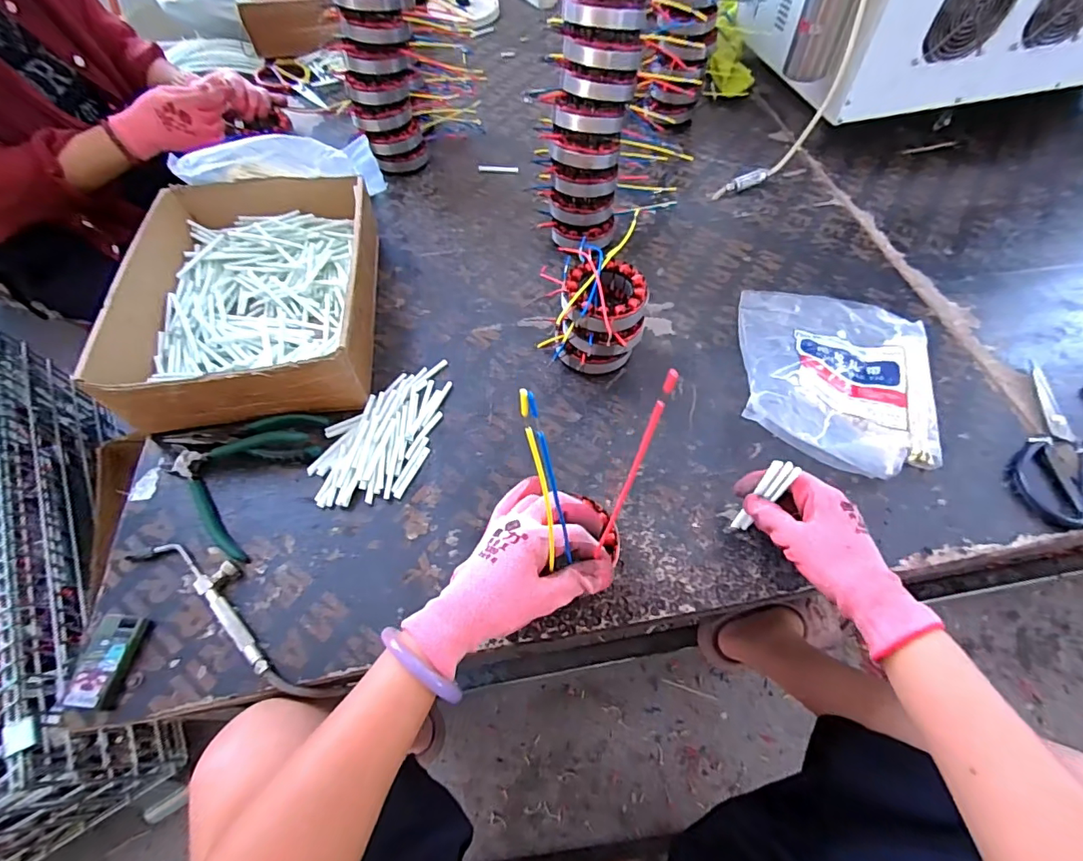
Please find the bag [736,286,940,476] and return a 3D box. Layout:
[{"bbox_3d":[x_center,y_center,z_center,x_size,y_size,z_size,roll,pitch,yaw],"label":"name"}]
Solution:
[{"bbox_3d":[0.320,-0.072,0.522,0.199,0.059,0.253,15,59,11],"label":"bag"}]

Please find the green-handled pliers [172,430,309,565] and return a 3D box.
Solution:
[{"bbox_3d":[-0.306,0.052,0.467,0.114,0.014,0.131,5,57,5],"label":"green-handled pliers"}]

